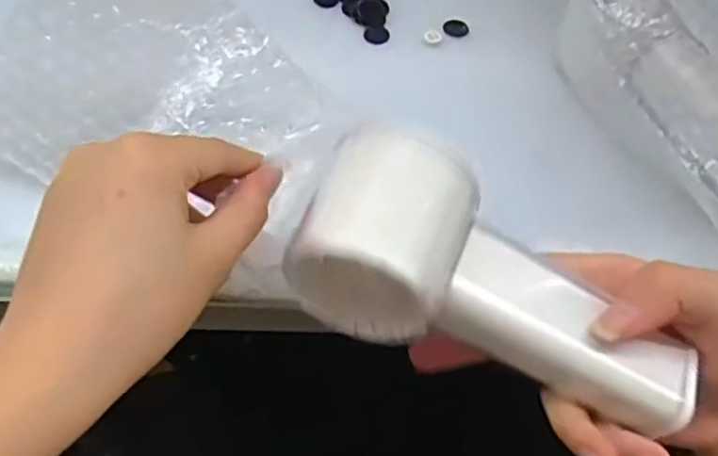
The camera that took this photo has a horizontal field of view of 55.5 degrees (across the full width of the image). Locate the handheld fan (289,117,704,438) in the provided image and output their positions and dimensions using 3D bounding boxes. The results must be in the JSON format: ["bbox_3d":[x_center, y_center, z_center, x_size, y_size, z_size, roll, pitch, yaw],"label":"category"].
[{"bbox_3d":[0.047,0.027,0.248,0.148,0.045,0.060,30,59,-8],"label":"handheld fan"}]

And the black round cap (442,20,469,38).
[{"bbox_3d":[0.058,-0.120,0.408,0.015,0.004,0.015,-1,59,1],"label":"black round cap"}]

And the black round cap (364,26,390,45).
[{"bbox_3d":[0.011,-0.113,0.401,0.015,0.004,0.012,-11,60,-11],"label":"black round cap"}]

